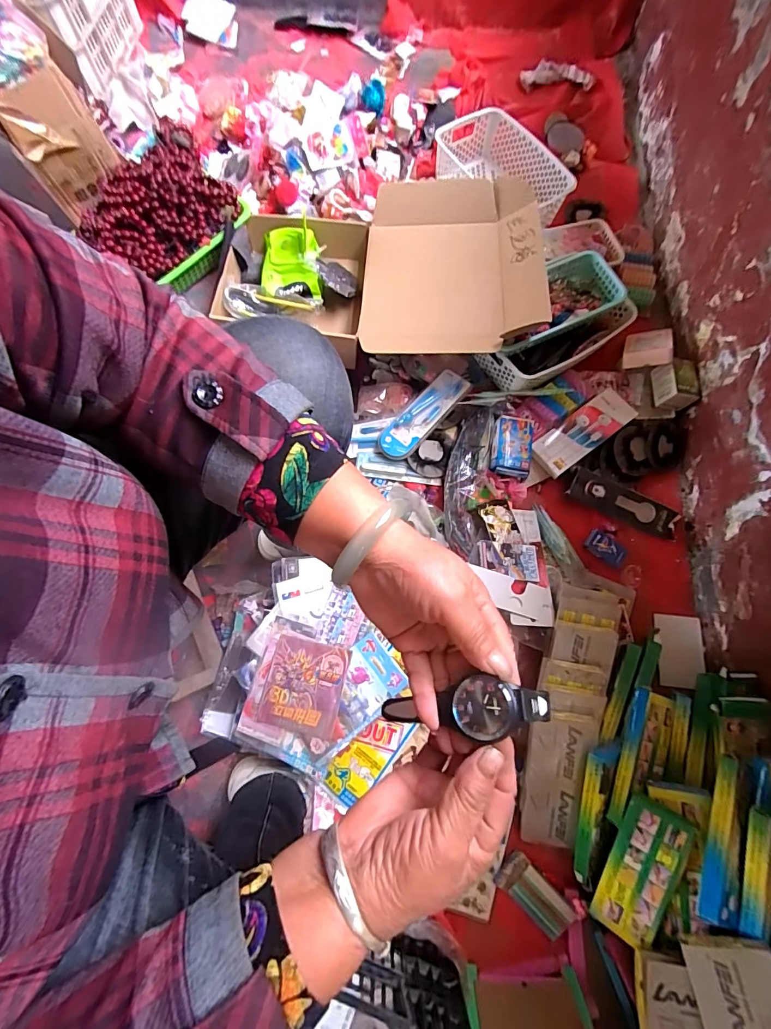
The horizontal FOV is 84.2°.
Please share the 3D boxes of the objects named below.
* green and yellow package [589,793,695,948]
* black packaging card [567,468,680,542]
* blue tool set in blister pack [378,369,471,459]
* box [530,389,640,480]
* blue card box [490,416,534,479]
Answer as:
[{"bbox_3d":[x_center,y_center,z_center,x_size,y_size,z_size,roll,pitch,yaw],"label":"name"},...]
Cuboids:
[{"bbox_3d":[0.332,0.460,0.549,0.075,0.023,0.175,20,98,36],"label":"green and yellow package"},{"bbox_3d":[0.427,-0.022,0.771,0.199,0.033,0.054,24,75,6],"label":"black packaging card"},{"bbox_3d":[0.071,-0.188,0.794,0.069,0.019,0.206,42,78,11],"label":"blue tool set in blister pack"},{"bbox_3d":[0.369,-0.155,0.791,0.206,0.021,0.074,-36,77,-10],"label":"box"},{"bbox_3d":[0.227,-0.123,0.764,0.068,0.027,0.100,12,74,3],"label":"blue card box"}]

